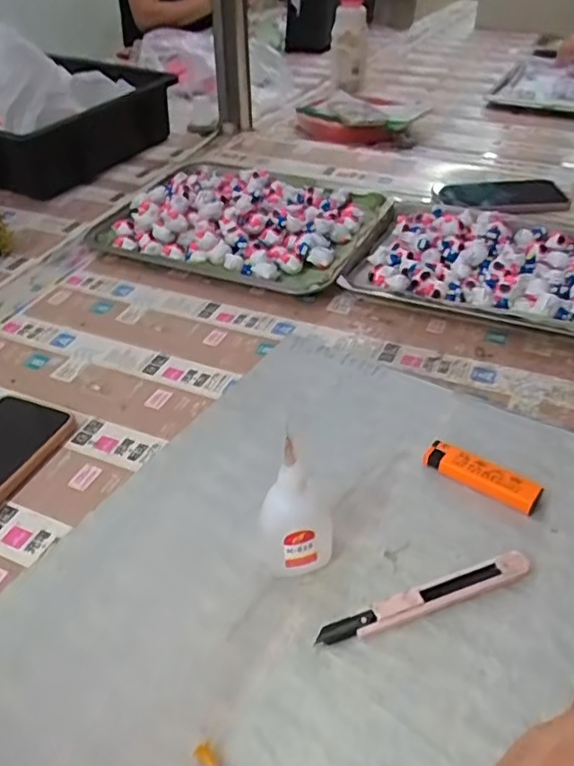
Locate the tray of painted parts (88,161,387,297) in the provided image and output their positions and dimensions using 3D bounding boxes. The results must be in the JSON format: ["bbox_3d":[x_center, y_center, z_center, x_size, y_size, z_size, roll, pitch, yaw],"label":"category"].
[{"bbox_3d":[-0.049,-0.207,0.746,0.318,0.056,0.269,18,43,23],"label":"tray of painted parts"}]

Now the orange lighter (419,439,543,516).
[{"bbox_3d":[0.137,0.066,0.429,0.080,0.014,0.020,25,46,29],"label":"orange lighter"}]

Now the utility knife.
[{"bbox_3d":[0.082,0.126,0.355,0.133,0.013,0.015,-13,40,-14],"label":"utility knife"}]

